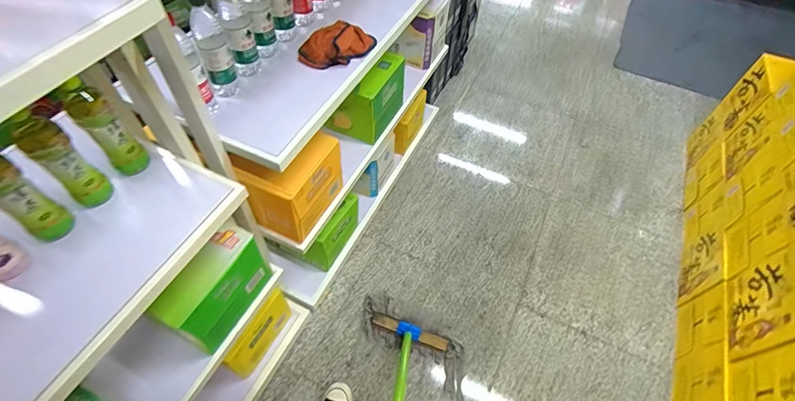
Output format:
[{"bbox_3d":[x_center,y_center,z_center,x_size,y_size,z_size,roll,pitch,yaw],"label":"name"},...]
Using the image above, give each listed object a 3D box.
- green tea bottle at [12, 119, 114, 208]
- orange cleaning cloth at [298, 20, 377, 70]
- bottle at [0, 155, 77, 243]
[{"bbox_3d":[-0.584,-0.060,0.711,0.070,0.169,0.064,35,60,21],"label":"green tea bottle"},{"bbox_3d":[-0.166,-0.424,1.065,0.207,0.058,0.150,-35,63,-24],"label":"orange cleaning cloth"},{"bbox_3d":[-0.623,0.001,0.660,0.062,0.177,0.064,26,57,16],"label":"bottle"}]

